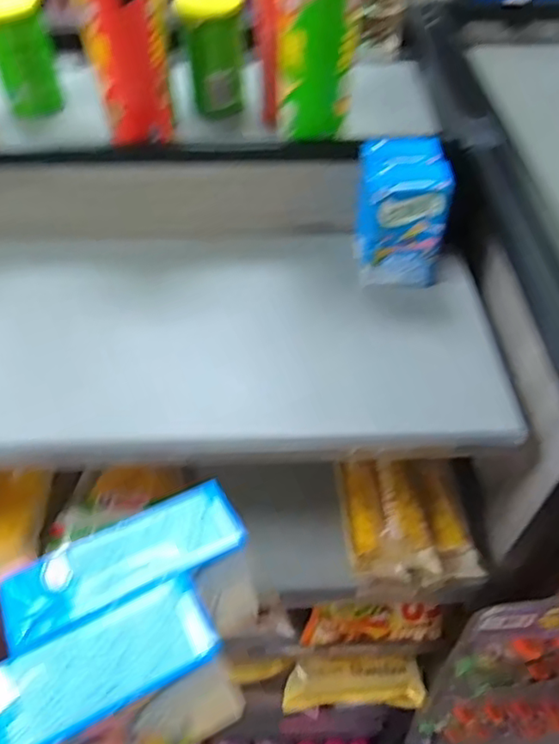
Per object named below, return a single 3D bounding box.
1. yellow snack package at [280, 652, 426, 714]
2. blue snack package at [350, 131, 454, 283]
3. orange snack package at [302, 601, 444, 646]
[{"bbox_3d":[0.095,0.390,0.754,0.172,0.074,0.035,-1,5,-3],"label":"yellow snack package"},{"bbox_3d":[0.110,-0.152,0.559,0.071,0.109,0.093,-2,50,-2],"label":"blue snack package"},{"bbox_3d":[0.104,0.282,0.661,0.153,0.067,0.016,-3,25,6],"label":"orange snack package"}]

